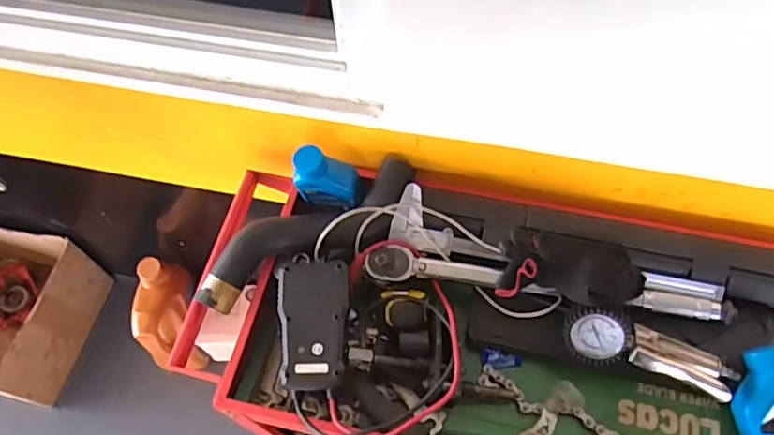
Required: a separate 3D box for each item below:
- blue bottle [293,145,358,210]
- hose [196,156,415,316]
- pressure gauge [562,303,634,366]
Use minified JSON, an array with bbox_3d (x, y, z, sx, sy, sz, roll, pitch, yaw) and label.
[{"bbox_3d":[-0.077,-0.050,0.752,0.080,0.114,0.049,8,63,5],"label":"blue bottle"},{"bbox_3d":[-0.091,0.020,0.721,0.310,0.046,0.085,-29,65,-13],"label":"hose"},{"bbox_3d":[0.245,0.135,0.674,0.072,0.038,0.069,17,102,16],"label":"pressure gauge"}]

